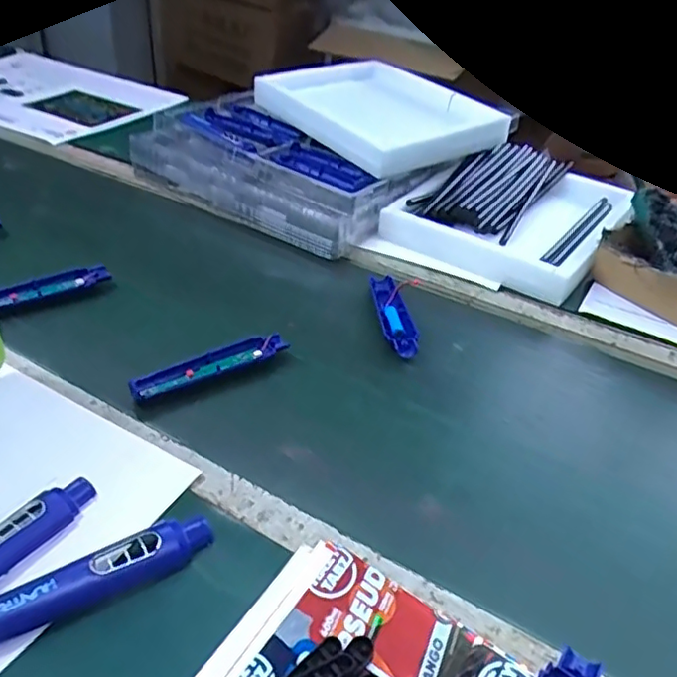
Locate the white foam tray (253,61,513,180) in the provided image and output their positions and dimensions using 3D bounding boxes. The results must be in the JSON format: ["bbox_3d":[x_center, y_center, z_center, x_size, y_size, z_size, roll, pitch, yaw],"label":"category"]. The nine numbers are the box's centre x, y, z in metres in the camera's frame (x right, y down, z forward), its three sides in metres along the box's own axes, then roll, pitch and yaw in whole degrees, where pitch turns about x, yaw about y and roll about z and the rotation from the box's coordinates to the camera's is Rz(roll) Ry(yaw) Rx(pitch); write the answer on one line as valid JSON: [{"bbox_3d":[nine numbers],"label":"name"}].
[{"bbox_3d":[0.067,-0.398,1.081,0.297,0.051,0.356,-24,49,-32],"label":"white foam tray"}]

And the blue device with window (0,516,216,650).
[{"bbox_3d":[-0.175,0.172,0.448,0.170,0.031,0.032,-19,46,-30],"label":"blue device with window"}]

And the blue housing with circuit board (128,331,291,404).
[{"bbox_3d":[-0.136,0.029,0.666,0.174,0.019,0.034,-18,45,-29],"label":"blue housing with circuit board"}]

